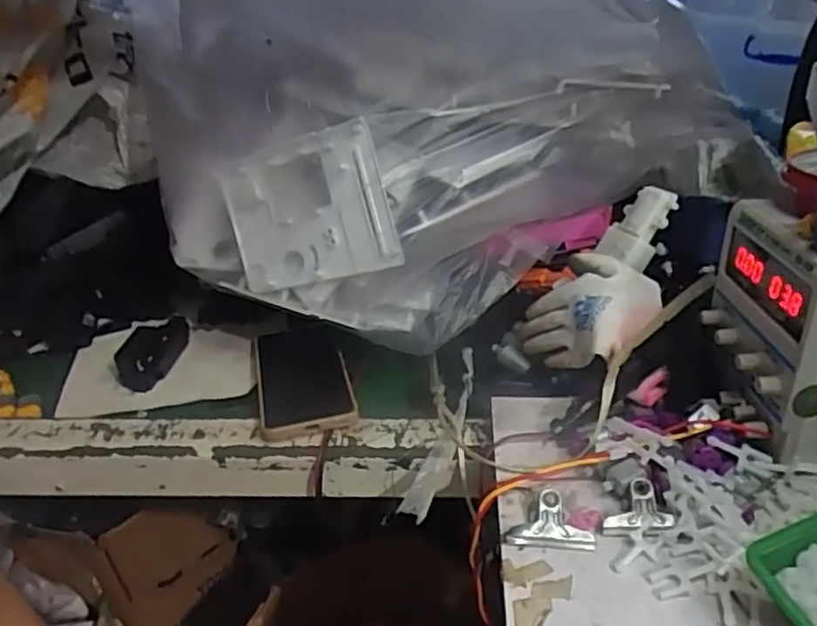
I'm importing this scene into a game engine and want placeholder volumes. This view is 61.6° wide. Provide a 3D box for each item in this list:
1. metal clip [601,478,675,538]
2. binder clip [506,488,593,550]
[{"bbox_3d":[0.145,0.128,0.444,0.043,0.014,0.033,-7,32,-6],"label":"metal clip"},{"bbox_3d":[0.091,0.133,0.442,0.053,0.019,0.031,1,32,7],"label":"binder clip"}]

